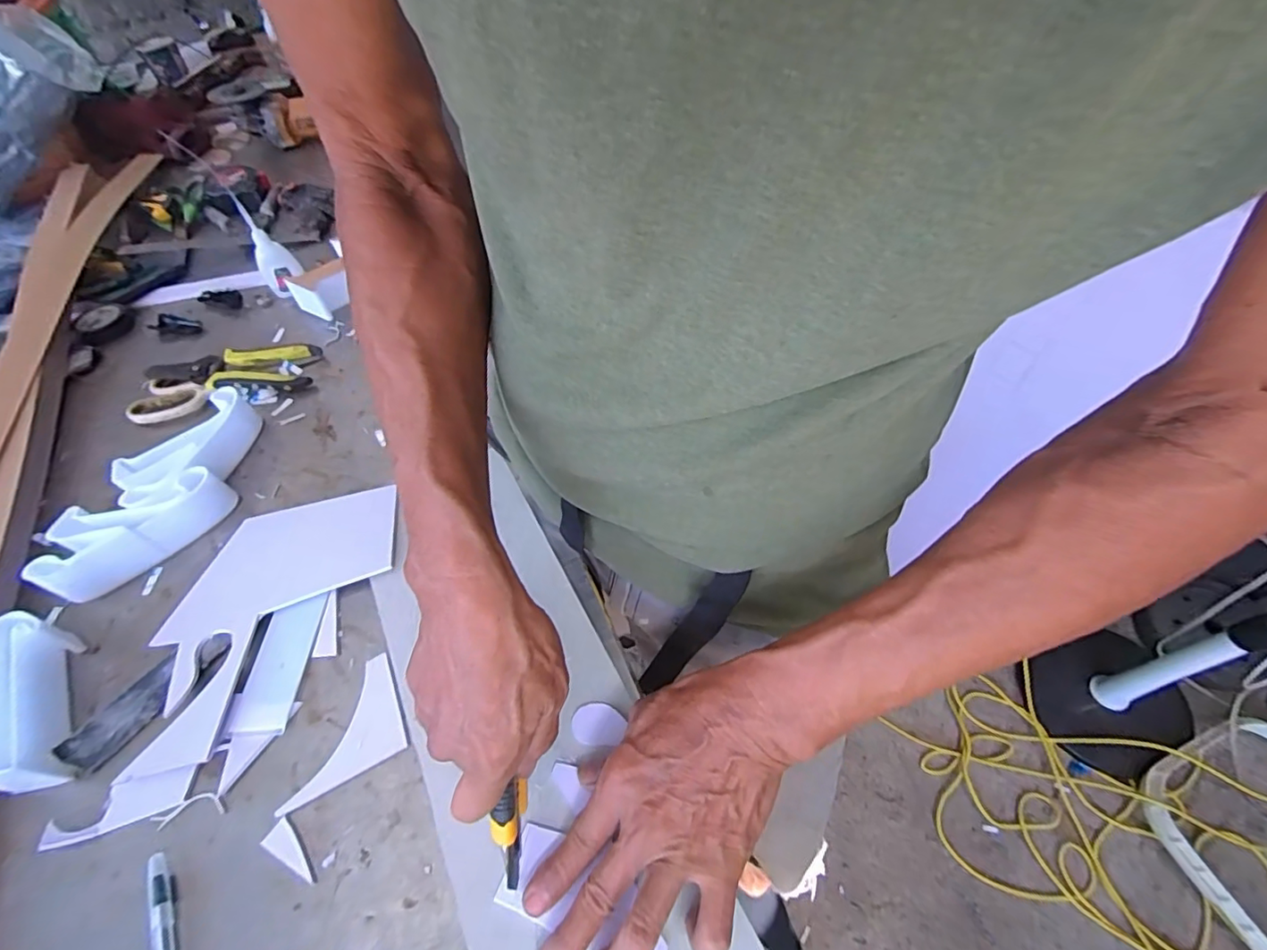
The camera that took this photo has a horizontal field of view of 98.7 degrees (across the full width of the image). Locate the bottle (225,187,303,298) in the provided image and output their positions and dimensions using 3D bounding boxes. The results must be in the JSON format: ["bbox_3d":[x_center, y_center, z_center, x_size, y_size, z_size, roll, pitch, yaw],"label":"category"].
[{"bbox_3d":[-0.441,-0.272,0.654,0.043,0.118,0.031,-31,58,-16],"label":"bottle"}]

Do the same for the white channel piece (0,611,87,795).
[{"bbox_3d":[-0.420,0.156,0.376,0.042,0.044,0.125,-26,57,-13],"label":"white channel piece"}]

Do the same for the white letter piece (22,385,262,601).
[{"bbox_3d":[-0.410,0.014,0.482,0.092,0.044,0.209,21,59,18],"label":"white letter piece"}]

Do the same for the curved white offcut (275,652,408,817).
[{"bbox_3d":[-0.200,0.171,0.369,0.079,0.004,0.068,-27,57,-13],"label":"curved white offcut"}]

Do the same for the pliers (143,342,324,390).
[{"bbox_3d":[-0.429,-0.111,0.589,0.157,0.031,0.061,-9,55,-2],"label":"pliers"}]

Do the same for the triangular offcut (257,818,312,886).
[{"bbox_3d":[-0.206,0.227,0.330,0.042,0.004,0.016,21,59,18],"label":"triangular offcut"}]

